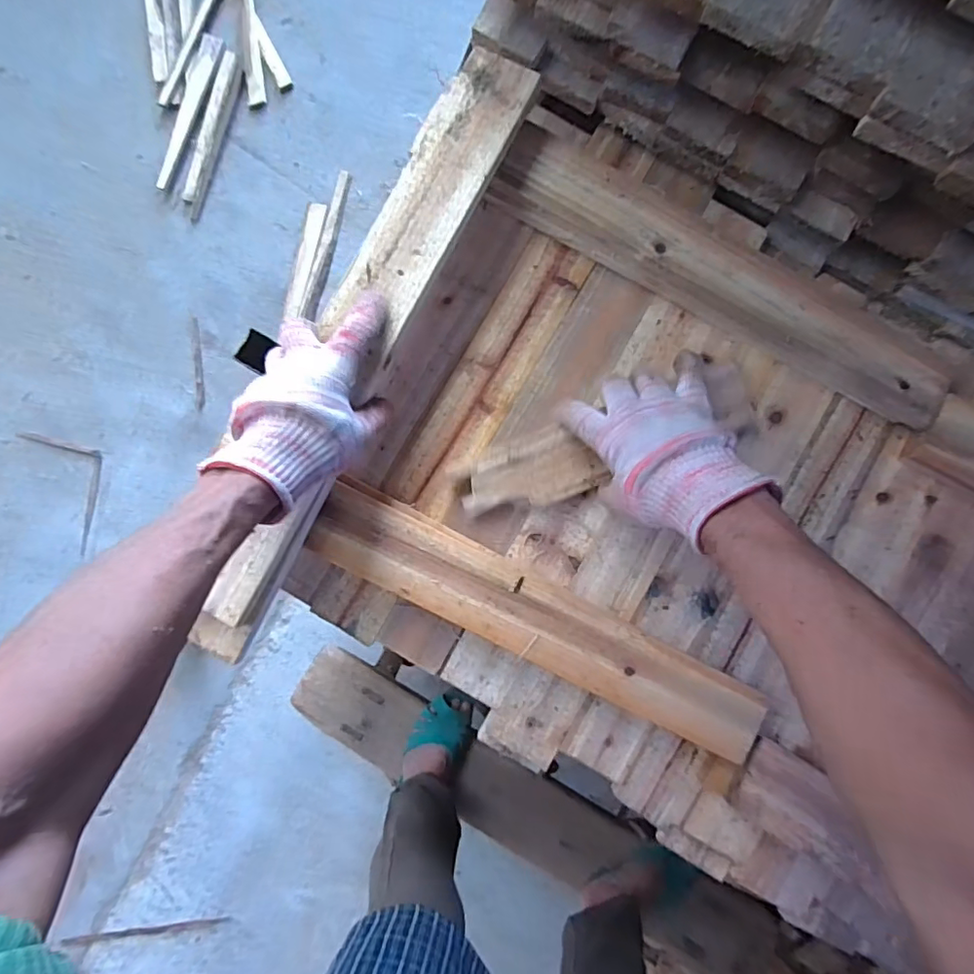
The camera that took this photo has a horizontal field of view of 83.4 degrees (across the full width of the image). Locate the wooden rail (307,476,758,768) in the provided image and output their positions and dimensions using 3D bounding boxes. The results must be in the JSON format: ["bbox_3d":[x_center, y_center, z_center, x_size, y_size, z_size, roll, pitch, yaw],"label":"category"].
[{"bbox_3d":[0.040,0.108,0.461,0.388,0.036,0.061,27,87,2],"label":"wooden rail"}]

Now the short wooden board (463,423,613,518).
[{"bbox_3d":[0.037,-0.013,0.468,0.116,0.011,0.057,-14,86,-1],"label":"short wooden board"}]

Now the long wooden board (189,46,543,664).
[{"bbox_3d":[-0.097,-0.109,0.432,0.068,0.023,0.521,24,87,2],"label":"long wooden board"}]

